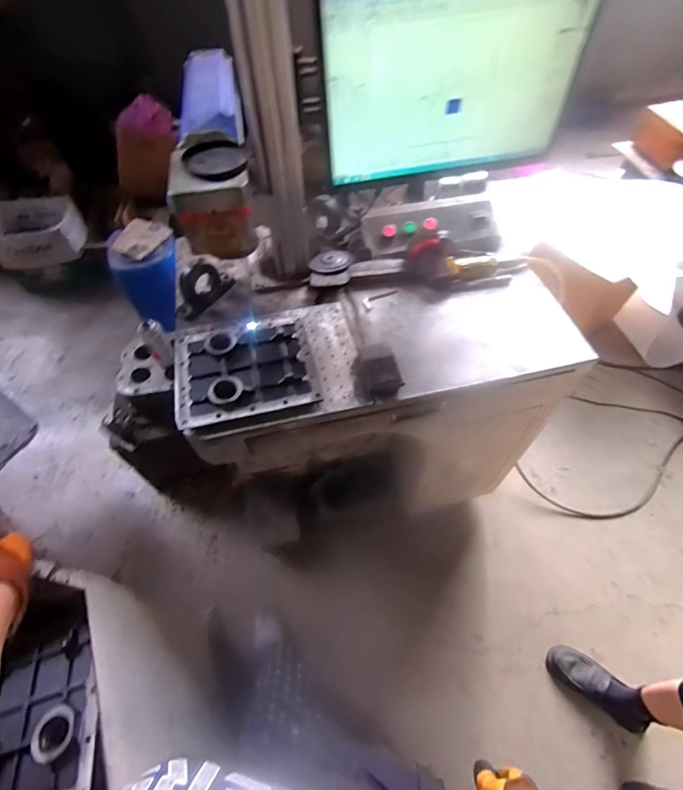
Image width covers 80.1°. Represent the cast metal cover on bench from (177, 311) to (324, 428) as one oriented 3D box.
[{"bbox_3d":[-0.179,-0.057,0.743,0.243,0.033,0.223,-12,57,-7],"label":"cast metal cover on bench"}]

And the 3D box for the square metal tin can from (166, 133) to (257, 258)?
[{"bbox_3d":[-0.178,-0.279,0.585,0.105,0.108,0.111,-11,56,-7],"label":"square metal tin can"}]

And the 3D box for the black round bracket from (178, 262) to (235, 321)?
[{"bbox_3d":[-0.298,-0.230,0.850,0.050,0.080,0.140,29,61,19],"label":"black round bracket"}]

